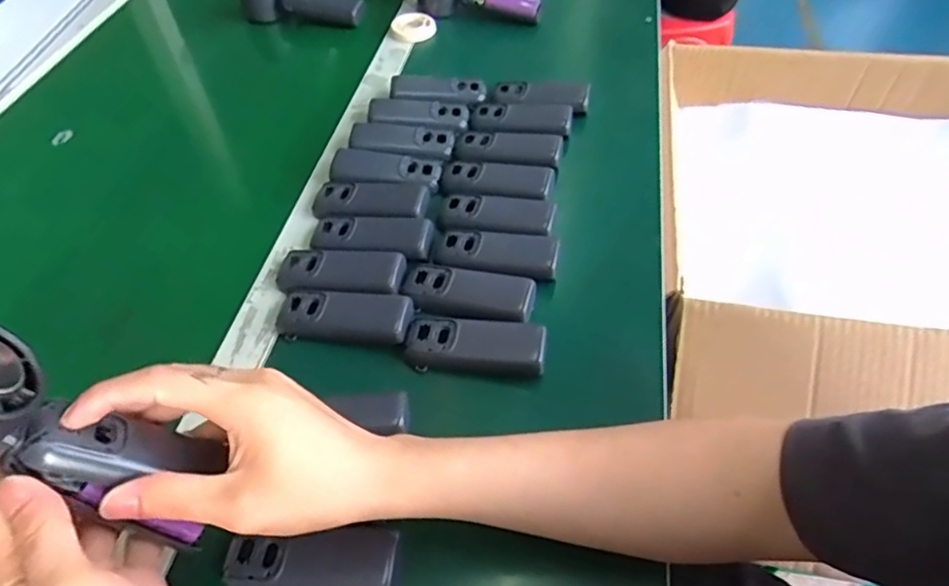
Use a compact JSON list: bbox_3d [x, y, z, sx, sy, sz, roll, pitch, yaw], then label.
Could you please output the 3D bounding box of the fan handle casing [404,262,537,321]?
[{"bbox_3d":[-0.006,-0.001,0.495,0.106,0.014,0.047,11,51,11],"label":"fan handle casing"}]

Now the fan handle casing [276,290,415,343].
[{"bbox_3d":[-0.102,0.018,0.485,0.104,0.015,0.038,4,50,5],"label":"fan handle casing"}]

